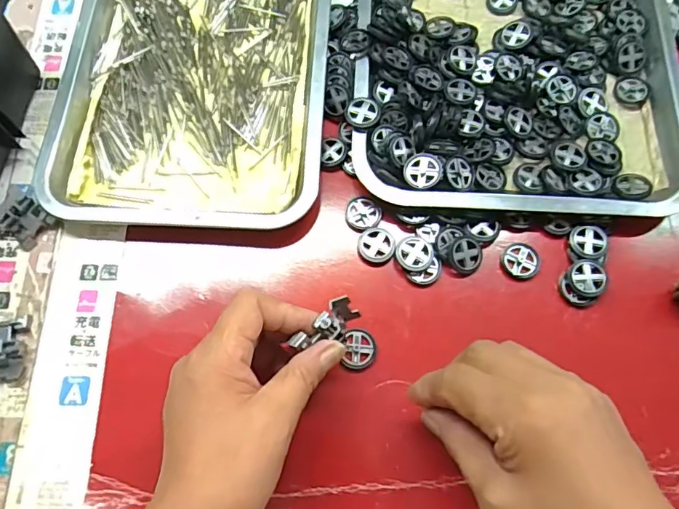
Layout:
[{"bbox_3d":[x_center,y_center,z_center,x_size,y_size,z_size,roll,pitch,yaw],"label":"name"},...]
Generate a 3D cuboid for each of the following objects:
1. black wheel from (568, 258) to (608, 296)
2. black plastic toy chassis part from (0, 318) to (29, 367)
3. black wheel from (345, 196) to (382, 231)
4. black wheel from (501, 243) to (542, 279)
[{"bbox_3d":[0.176,0.016,0.362,0.025,0.009,0.026,0,70,0],"label":"black wheel"},{"bbox_3d":[-0.232,0.060,0.350,0.029,0.011,0.032,-10,71,-3],"label":"black plastic toy chassis part"},{"bbox_3d":[0.018,-0.031,0.389,0.027,0.005,0.025,0,70,0],"label":"black wheel"},{"bbox_3d":[0.134,0.004,0.375,0.027,0.004,0.026,0,70,0],"label":"black wheel"}]

